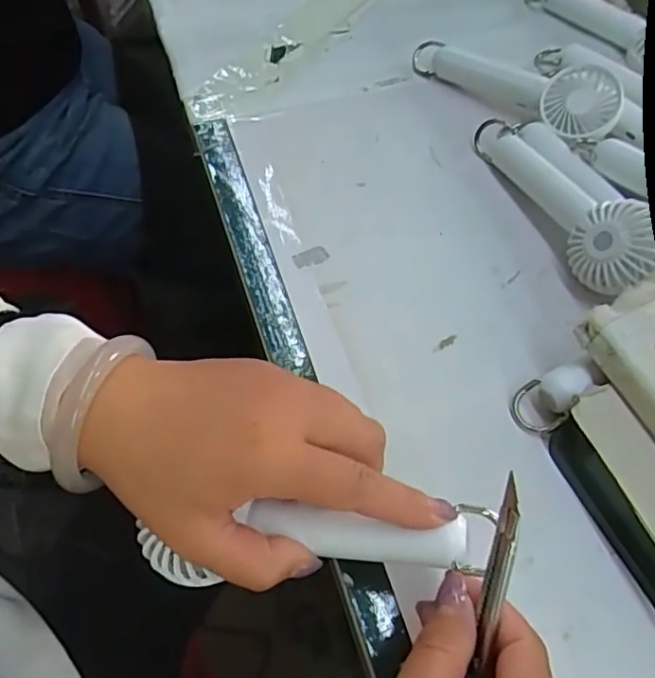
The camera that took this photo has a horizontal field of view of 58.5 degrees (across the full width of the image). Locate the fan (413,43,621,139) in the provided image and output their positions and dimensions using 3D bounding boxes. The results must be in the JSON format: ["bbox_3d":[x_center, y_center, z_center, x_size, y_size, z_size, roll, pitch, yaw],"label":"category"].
[{"bbox_3d":[0.149,-0.206,0.463,0.168,0.042,0.054,41,64,18],"label":"fan"}]

